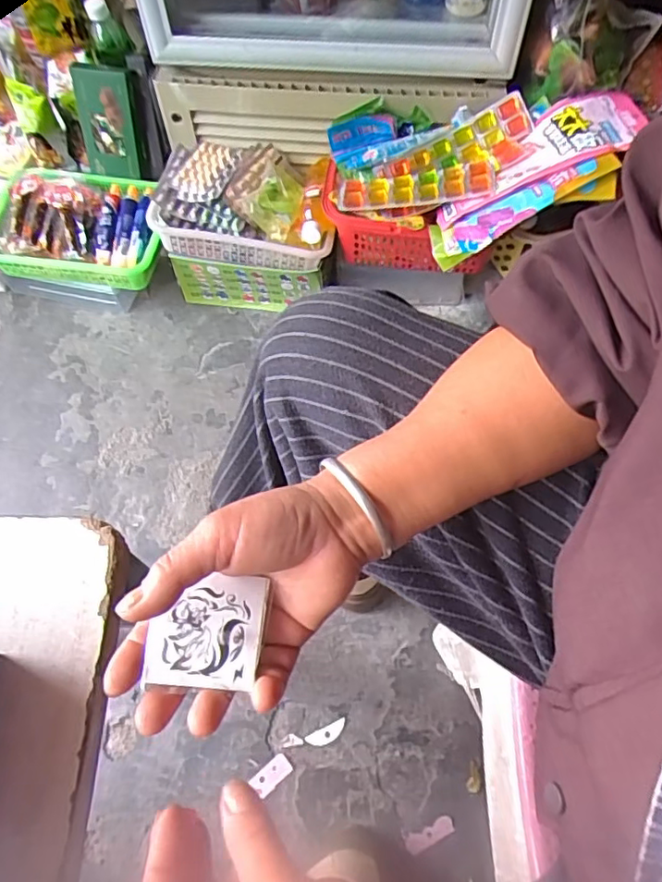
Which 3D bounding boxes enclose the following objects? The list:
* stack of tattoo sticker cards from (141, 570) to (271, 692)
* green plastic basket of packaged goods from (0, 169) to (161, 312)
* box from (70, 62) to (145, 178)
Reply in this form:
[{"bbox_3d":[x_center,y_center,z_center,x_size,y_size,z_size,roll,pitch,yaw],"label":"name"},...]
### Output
[{"bbox_3d":[-0.063,0.097,0.300,0.054,0.011,0.052,4,64,3],"label":"stack of tattoo sticker cards"},{"bbox_3d":[-0.397,-0.321,0.961,0.277,0.154,0.188,3,64,2],"label":"green plastic basket of packaged goods"},{"bbox_3d":[-0.346,-0.501,0.911,0.097,0.164,0.044,12,53,1],"label":"box"}]

